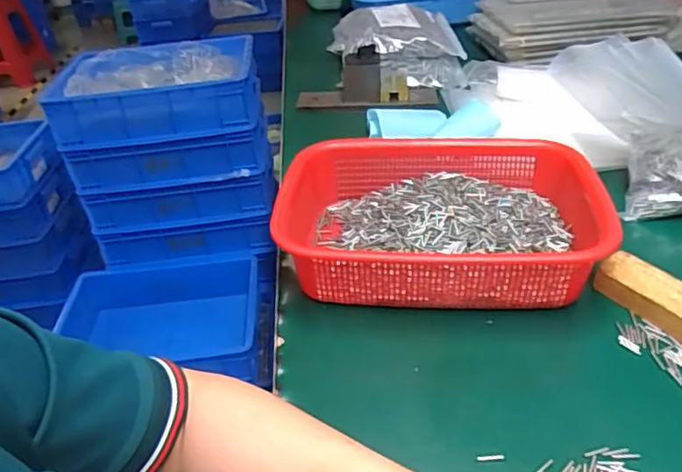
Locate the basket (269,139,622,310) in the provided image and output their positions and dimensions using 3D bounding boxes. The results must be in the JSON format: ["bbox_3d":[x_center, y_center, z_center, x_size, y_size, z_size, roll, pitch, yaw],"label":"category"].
[{"bbox_3d":[0.088,-0.016,0.554,0.297,0.074,0.211,2,36,9],"label":"basket"}]

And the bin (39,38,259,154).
[{"bbox_3d":[-0.391,-0.324,1.254,0.415,0.115,0.281,-8,35,-1],"label":"bin"}]

